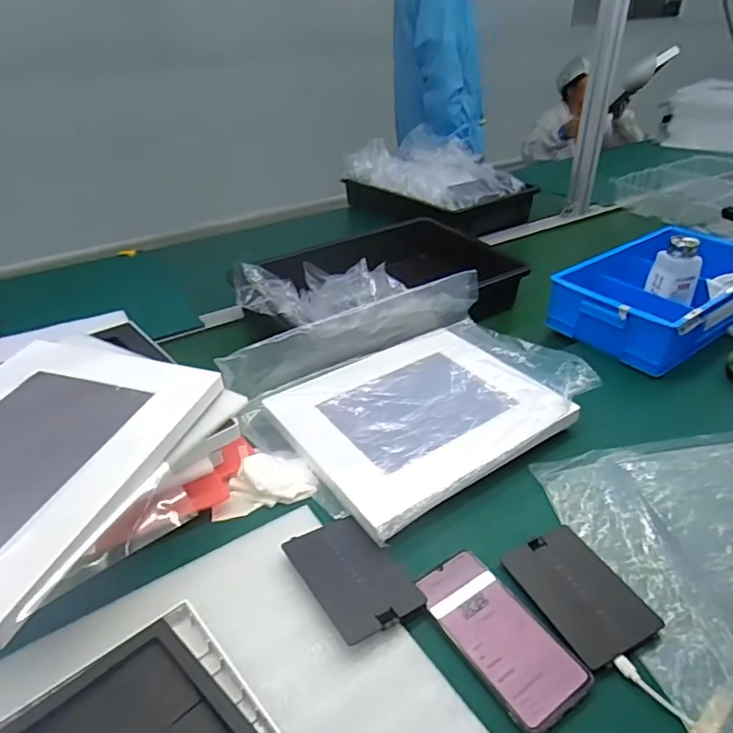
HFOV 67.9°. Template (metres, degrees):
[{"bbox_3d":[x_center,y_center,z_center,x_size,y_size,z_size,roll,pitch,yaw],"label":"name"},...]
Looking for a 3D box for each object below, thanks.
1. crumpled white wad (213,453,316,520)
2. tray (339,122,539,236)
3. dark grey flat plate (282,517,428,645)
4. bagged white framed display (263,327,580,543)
[{"bbox_3d":[-0.112,0.126,0.595,0.110,0.024,0.066,-10,35,-13],"label":"crumpled white wad"},{"bbox_3d":[0.160,-0.451,1.333,0.256,0.146,0.424,-25,40,-30],"label":"tray"},{"bbox_3d":[-0.012,0.184,0.492,0.081,0.012,0.116,-23,39,-28],"label":"dark grey flat plate"},{"bbox_3d":[0.064,0.042,0.662,0.305,0.021,0.265,-23,46,-26],"label":"bagged white framed display"}]

